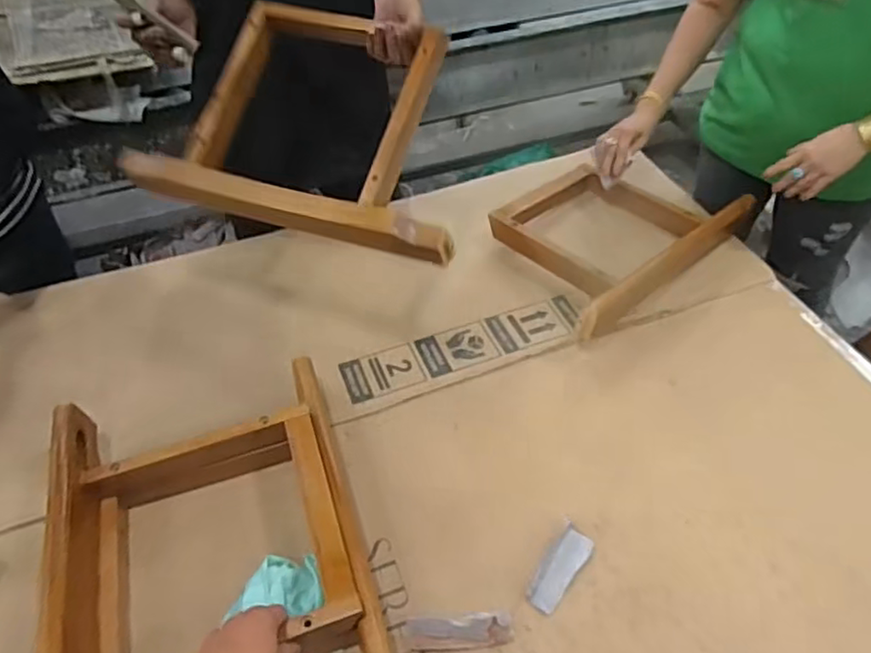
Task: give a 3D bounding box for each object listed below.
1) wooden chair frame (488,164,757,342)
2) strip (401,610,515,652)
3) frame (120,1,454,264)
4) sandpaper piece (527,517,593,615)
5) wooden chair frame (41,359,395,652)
[{"bbox_3d":[0.294,-0.187,1.145,0.462,0.103,0.333,-36,57,-26],"label":"wooden chair frame"},{"bbox_3d":[0.026,0.353,0.739,0.127,0.022,0.034,-4,49,-2],"label":"strip"},{"bbox_3d":[-0.149,-0.275,0.845,0.432,0.056,0.310,16,77,12],"label":"frame"},{"bbox_3d":[0.153,0.297,0.784,0.044,0.014,0.110,29,56,24],"label":"sandpaper piece"},{"bbox_3d":[-0.266,0.279,0.775,0.350,0.115,0.475,-15,50,-11],"label":"wooden chair frame"}]

